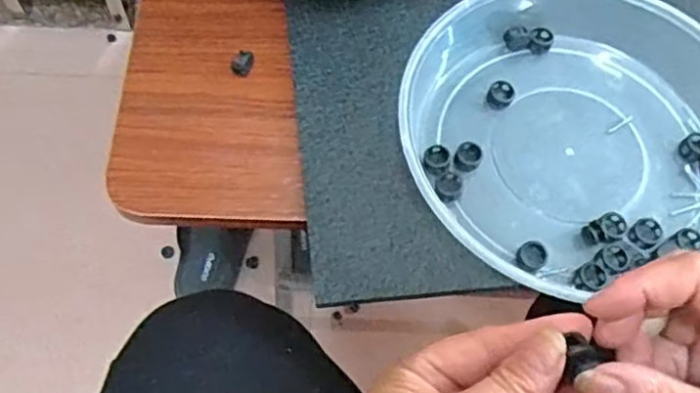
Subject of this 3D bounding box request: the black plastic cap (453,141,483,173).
[{"bbox_3d":[0.077,-0.026,0.449,0.016,0.011,0.019,21,66,8],"label":"black plastic cap"}]

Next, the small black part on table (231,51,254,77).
[{"bbox_3d":[-0.077,-0.096,0.495,0.016,0.014,0.013,-6,65,-4],"label":"small black part on table"}]

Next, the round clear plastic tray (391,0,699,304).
[{"bbox_3d":[0.145,-0.042,0.434,0.224,0.045,0.208,1,65,-1],"label":"round clear plastic tray"}]

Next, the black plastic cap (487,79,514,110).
[{"bbox_3d":[0.105,-0.071,0.476,0.018,0.006,0.024,32,68,13],"label":"black plastic cap"}]

